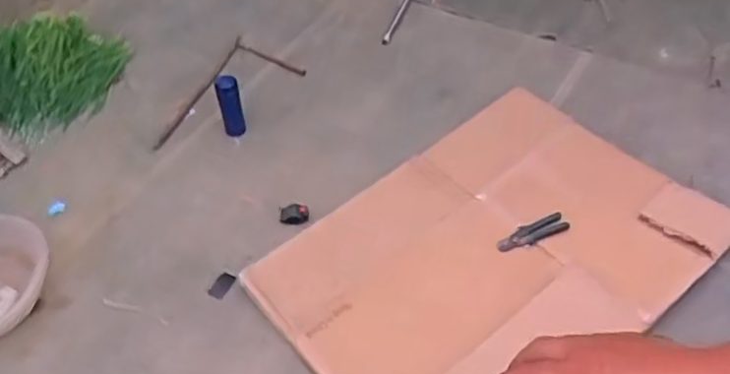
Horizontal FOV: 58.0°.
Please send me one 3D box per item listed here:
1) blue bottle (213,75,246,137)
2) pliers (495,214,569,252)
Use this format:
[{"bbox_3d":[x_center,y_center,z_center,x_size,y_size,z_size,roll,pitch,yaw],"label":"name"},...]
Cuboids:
[{"bbox_3d":[-0.367,-0.211,1.802,0.061,0.221,0.049,-14,48,-9],"label":"blue bottle"},{"bbox_3d":[0.392,0.109,1.551,0.176,0.026,0.056,-17,49,-11],"label":"pliers"}]

